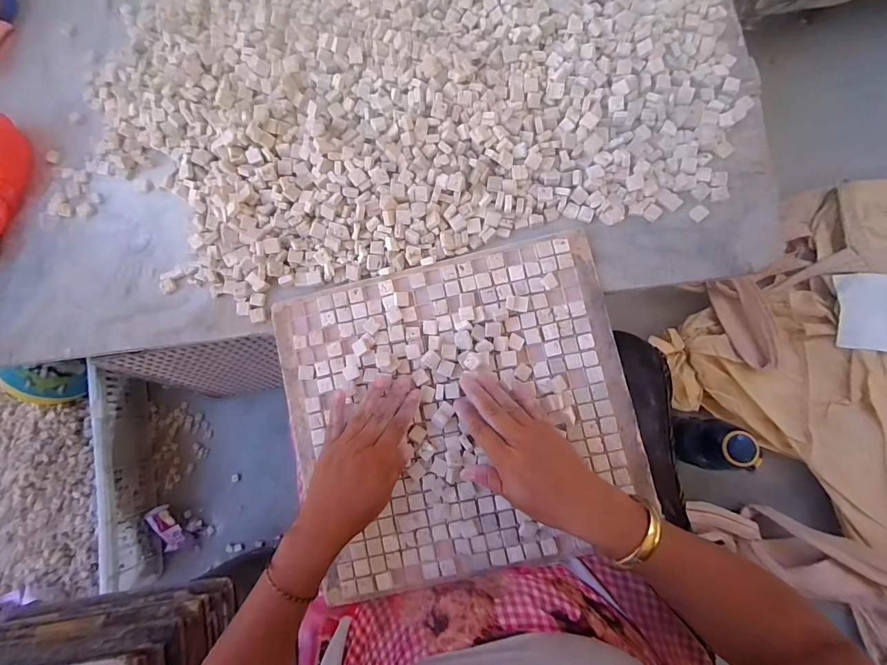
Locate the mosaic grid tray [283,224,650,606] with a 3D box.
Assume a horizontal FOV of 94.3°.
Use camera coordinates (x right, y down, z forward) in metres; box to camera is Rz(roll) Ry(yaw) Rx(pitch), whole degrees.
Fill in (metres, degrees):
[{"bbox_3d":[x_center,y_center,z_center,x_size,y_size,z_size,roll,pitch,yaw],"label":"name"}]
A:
[{"bbox_3d":[0.012,0.082,0.427,0.350,0.029,0.319,-13,85,8],"label":"mosaic grid tray"}]

